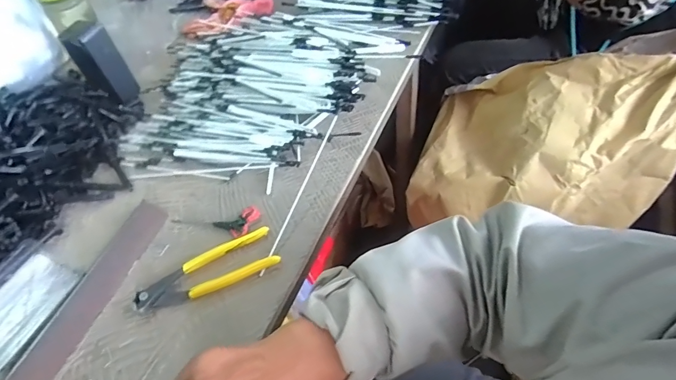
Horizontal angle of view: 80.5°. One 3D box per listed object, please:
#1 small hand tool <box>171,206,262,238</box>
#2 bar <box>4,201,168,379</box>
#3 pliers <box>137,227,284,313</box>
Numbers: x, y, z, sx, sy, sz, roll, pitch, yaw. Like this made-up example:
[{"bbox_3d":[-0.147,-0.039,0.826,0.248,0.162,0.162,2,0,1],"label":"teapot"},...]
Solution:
[{"bbox_3d":[-0.154,0.044,0.501,0.113,0.006,0.041,-7,53,0],"label":"small hand tool"},{"bbox_3d":[-0.287,0.132,0.443,0.043,0.011,0.280,14,56,15],"label":"bar"},{"bbox_3d":[-0.150,0.092,0.459,0.158,0.013,0.054,-20,54,-10],"label":"pliers"}]

